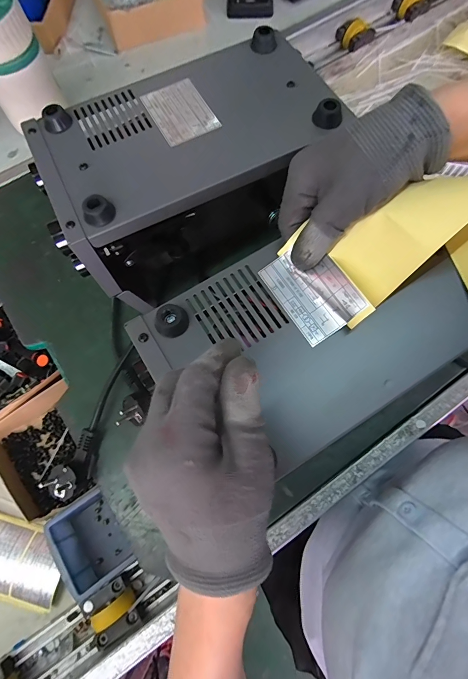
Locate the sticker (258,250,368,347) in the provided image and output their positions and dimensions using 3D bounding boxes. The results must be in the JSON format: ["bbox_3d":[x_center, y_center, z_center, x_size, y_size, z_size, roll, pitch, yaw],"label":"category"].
[{"bbox_3d":[0.058,-0.038,0.260,0.049,0.006,0.073,-39,71,18],"label":"sticker"}]

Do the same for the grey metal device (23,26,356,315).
[{"bbox_3d":[-0.034,-0.173,0.392,0.284,0.181,0.151,-27,73,-7],"label":"grey metal device"}]

